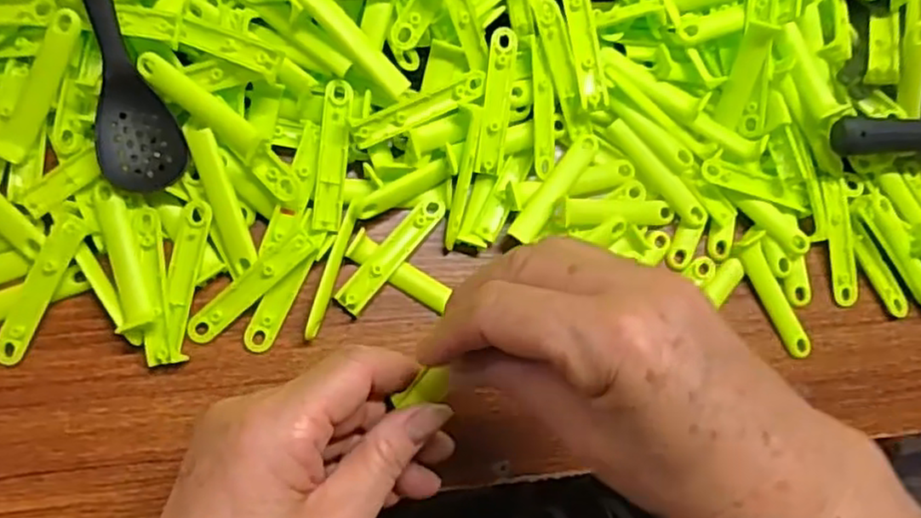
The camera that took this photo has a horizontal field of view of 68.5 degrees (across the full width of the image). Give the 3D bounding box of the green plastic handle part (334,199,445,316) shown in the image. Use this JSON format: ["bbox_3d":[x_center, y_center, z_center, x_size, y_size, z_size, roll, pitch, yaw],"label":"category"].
[{"bbox_3d":[-0.035,-0.003,0.352,0.015,0.004,0.074,41,82,-5],"label":"green plastic handle part"}]

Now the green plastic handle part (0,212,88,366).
[{"bbox_3d":[-0.200,0.015,0.322,0.015,0.009,0.075,26,84,-6],"label":"green plastic handle part"}]

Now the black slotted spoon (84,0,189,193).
[{"bbox_3d":[-0.164,-0.097,0.325,0.037,0.020,0.127,-12,104,-9],"label":"black slotted spoon"}]

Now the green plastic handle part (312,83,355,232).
[{"bbox_3d":[-0.065,-0.052,0.344,0.014,0.006,0.075,6,86,-8],"label":"green plastic handle part"}]

